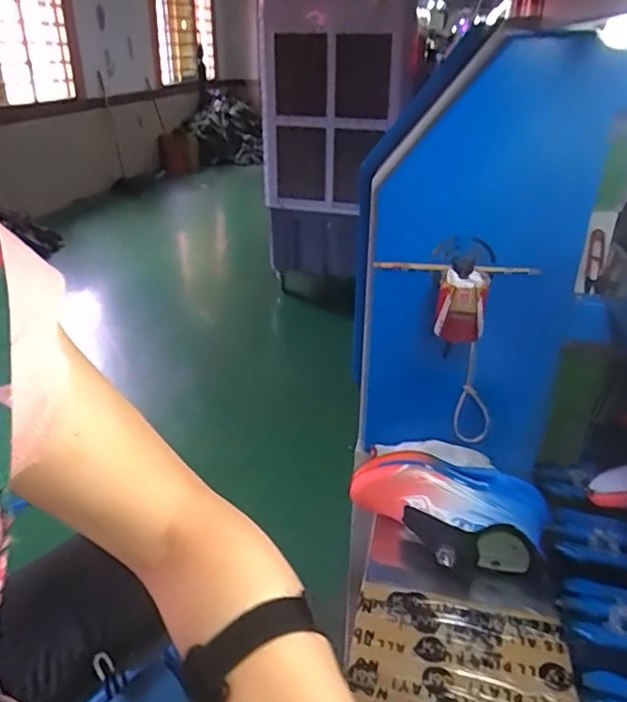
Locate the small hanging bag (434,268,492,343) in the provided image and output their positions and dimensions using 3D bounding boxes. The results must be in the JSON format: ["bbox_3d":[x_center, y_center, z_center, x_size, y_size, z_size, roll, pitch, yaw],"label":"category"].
[{"bbox_3d":[0.204,-0.063,0.806,0.063,0.084,0.061,12,30,20],"label":"small hanging bag"}]

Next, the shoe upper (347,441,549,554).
[{"bbox_3d":[0.185,0.195,0.816,0.256,0.075,0.099,15,32,25],"label":"shoe upper"}]

